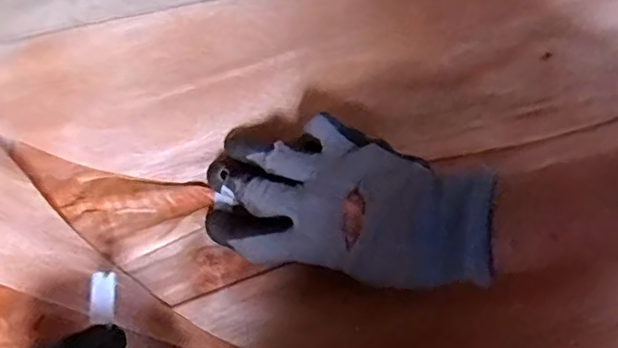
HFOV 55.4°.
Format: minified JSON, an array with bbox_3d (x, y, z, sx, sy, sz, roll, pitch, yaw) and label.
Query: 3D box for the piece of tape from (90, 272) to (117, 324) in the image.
[{"bbox_3d":[-0.124,0.073,0.356,0.014,0.004,0.028,3,63,-17],"label":"piece of tape"}]

